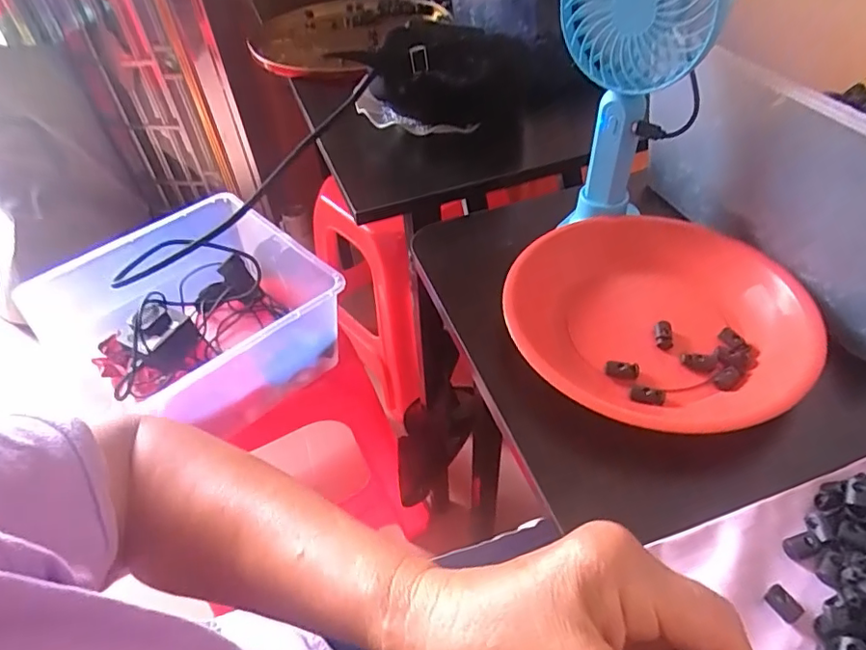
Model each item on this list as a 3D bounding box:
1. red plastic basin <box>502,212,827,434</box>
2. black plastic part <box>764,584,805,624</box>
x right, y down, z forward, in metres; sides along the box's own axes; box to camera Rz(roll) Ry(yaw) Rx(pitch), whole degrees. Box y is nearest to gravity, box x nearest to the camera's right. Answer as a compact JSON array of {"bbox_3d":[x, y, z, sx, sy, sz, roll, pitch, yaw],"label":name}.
[{"bbox_3d":[0.147,-0.009,0.375,0.184,0.042,0.194,-2,45,3],"label":"red plastic basin"},{"bbox_3d":[0.163,0.129,0.255,0.009,0.006,0.015,-25,49,-18],"label":"black plastic part"}]

